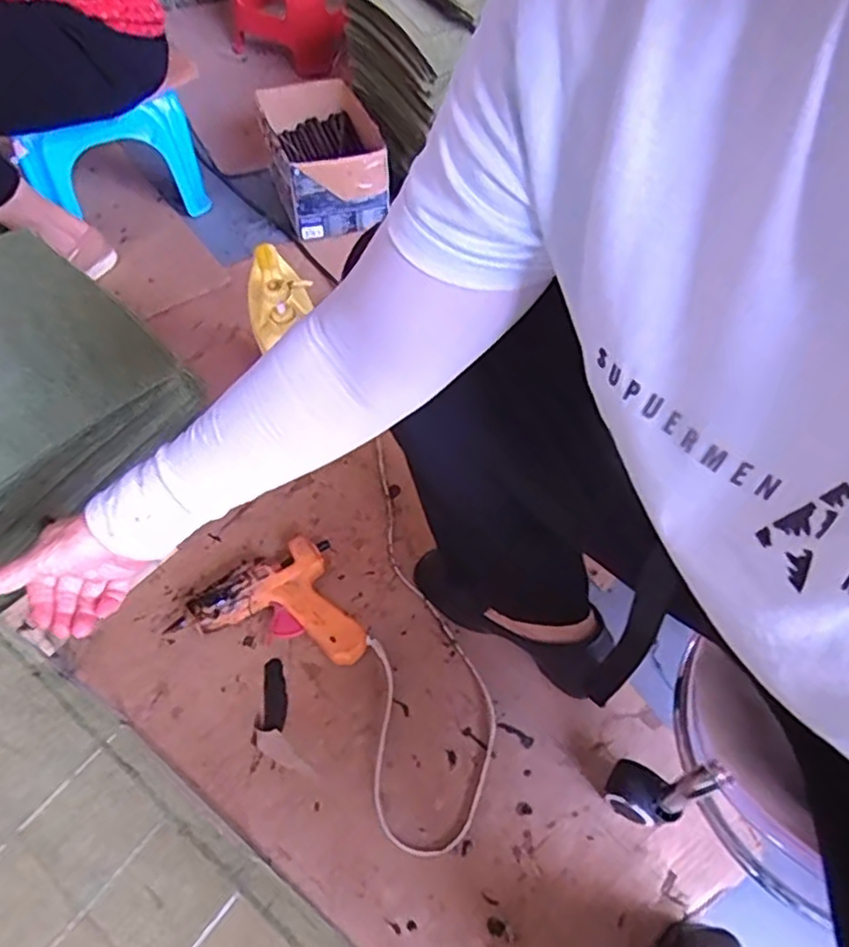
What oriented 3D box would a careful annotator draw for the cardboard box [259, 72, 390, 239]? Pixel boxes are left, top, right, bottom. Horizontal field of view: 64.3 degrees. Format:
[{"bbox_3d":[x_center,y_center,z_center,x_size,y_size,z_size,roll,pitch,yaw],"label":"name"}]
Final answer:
[{"bbox_3d":[-0.183,-0.571,1.226,0.187,0.135,0.291,-13,54,-8],"label":"cardboard box"}]

